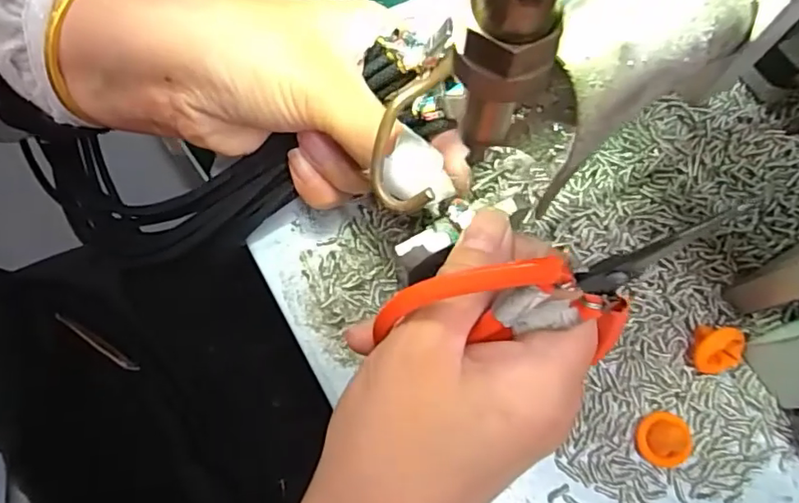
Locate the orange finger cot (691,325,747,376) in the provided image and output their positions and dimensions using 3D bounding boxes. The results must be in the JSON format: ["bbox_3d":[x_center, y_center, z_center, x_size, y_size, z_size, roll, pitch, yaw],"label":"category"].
[{"bbox_3d":[0.122,0.037,0.218,0.017,0.013,0.018,-11,74,-3],"label":"orange finger cot"}]

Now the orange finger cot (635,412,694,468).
[{"bbox_3d":[0.097,0.069,0.208,0.014,0.016,0.019,-1,74,0],"label":"orange finger cot"}]

